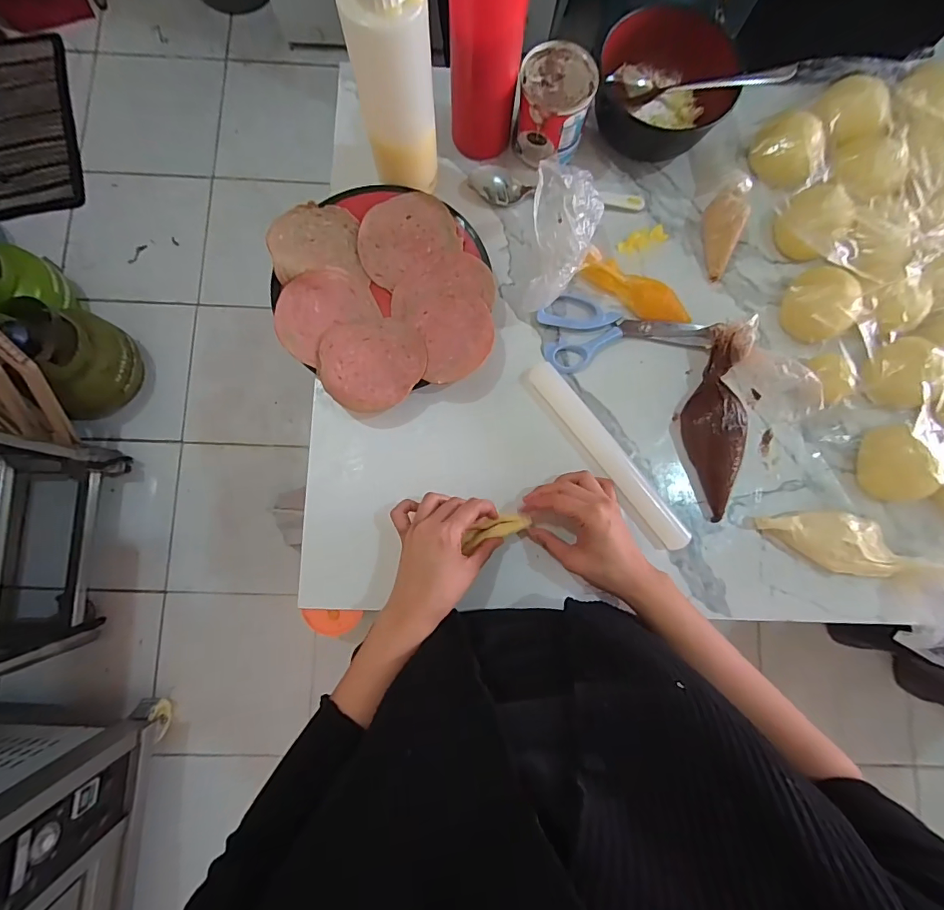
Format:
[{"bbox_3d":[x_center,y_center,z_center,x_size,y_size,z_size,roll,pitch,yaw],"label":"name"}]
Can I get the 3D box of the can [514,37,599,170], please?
[{"bbox_3d":[0.082,-0.355,0.465,0.071,0.075,0.074,0,81,-1],"label":"can"}]

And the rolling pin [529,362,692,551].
[{"bbox_3d":[0.137,0.000,0.465,0.026,0.020,0.224,-37,84,-6],"label":"rolling pin"}]

